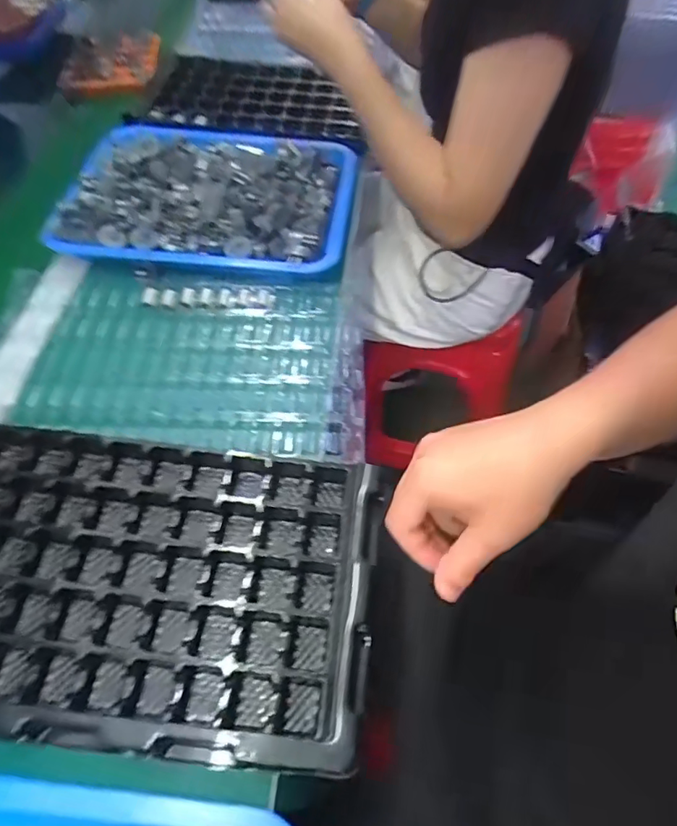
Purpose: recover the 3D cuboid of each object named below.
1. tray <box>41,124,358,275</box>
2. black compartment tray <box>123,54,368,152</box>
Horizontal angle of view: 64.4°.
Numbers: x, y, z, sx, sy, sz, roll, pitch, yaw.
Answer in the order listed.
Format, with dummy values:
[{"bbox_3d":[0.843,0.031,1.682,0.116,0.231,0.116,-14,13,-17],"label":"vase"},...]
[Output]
[{"bbox_3d":[-0.147,-0.278,0.641,0.321,0.063,0.272,5,55,4],"label":"tray"},{"bbox_3d":[-0.114,-0.456,0.774,0.306,0.049,0.198,7,55,5],"label":"black compartment tray"}]

